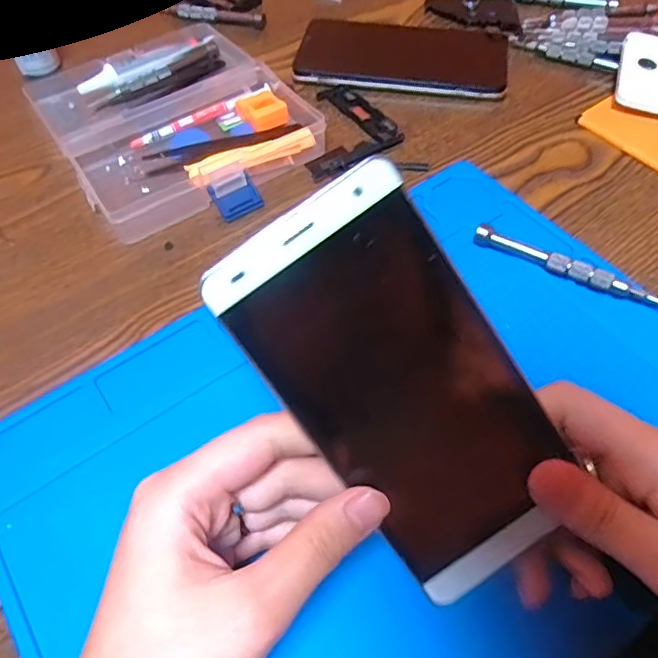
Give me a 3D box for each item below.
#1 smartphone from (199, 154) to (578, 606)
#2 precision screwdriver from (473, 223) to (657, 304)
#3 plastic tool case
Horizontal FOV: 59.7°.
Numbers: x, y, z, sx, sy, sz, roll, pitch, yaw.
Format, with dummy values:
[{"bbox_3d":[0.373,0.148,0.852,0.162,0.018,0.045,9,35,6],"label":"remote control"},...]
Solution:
[{"bbox_3d":[0.027,0.021,0.188,0.069,0.004,0.139,-36,102,-2],"label":"smartphone"},{"bbox_3d":[0.126,-0.032,0.303,0.101,0.013,0.011,24,60,18],"label":"precision screwdriver"},{"bbox_3d":[-0.104,-0.143,0.383,0.146,0.023,0.167,-29,59,-17],"label":"plastic tool case"}]

